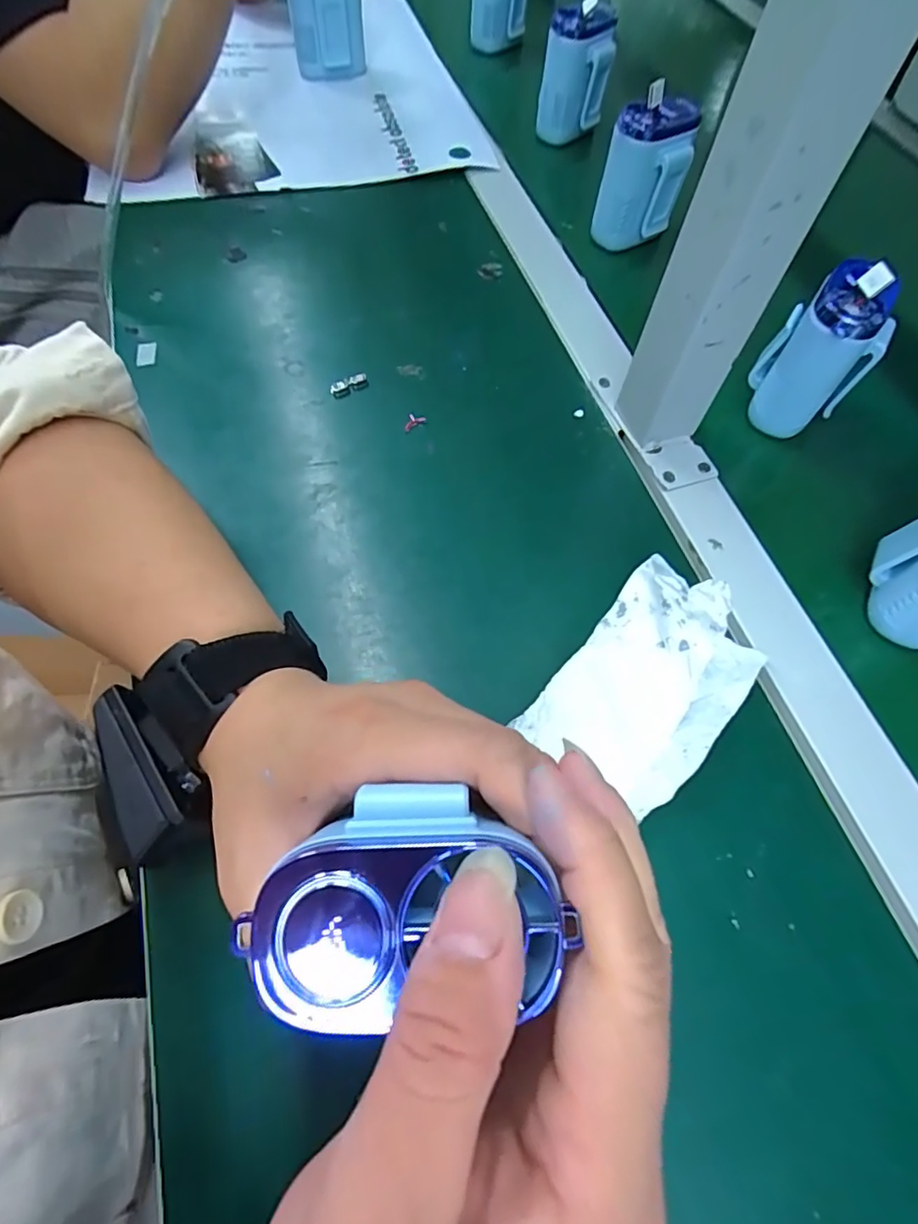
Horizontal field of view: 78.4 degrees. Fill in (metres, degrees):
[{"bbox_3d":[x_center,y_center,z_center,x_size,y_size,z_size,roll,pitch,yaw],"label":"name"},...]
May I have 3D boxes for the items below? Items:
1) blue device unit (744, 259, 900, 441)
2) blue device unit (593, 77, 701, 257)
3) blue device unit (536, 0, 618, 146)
[{"bbox_3d":[0.210,-0.153,0.331,0.040,0.088,0.049,-27,67,-15],"label":"blue device unit"},{"bbox_3d":[0.137,-0.327,0.422,0.059,0.086,0.041,14,63,5],"label":"blue device unit"},{"bbox_3d":[0.102,-0.466,0.492,0.055,0.087,0.039,14,63,5],"label":"blue device unit"}]

